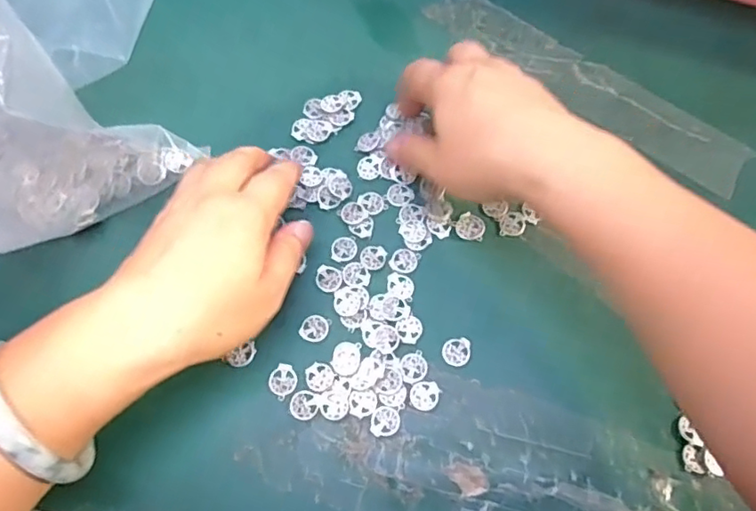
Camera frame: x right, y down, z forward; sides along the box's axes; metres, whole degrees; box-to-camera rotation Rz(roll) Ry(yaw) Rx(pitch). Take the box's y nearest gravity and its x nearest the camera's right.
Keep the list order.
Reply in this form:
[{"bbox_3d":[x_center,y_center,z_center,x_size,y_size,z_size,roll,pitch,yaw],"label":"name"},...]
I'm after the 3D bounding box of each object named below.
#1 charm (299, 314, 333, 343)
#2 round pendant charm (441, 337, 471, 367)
[{"bbox_3d":[-0.035,0.040,0.316,0.015,0.004,0.016,1,69,-1],"label":"charm"},{"bbox_3d":[0.043,0.052,0.314,0.015,0.004,0.017,16,70,5],"label":"round pendant charm"}]

